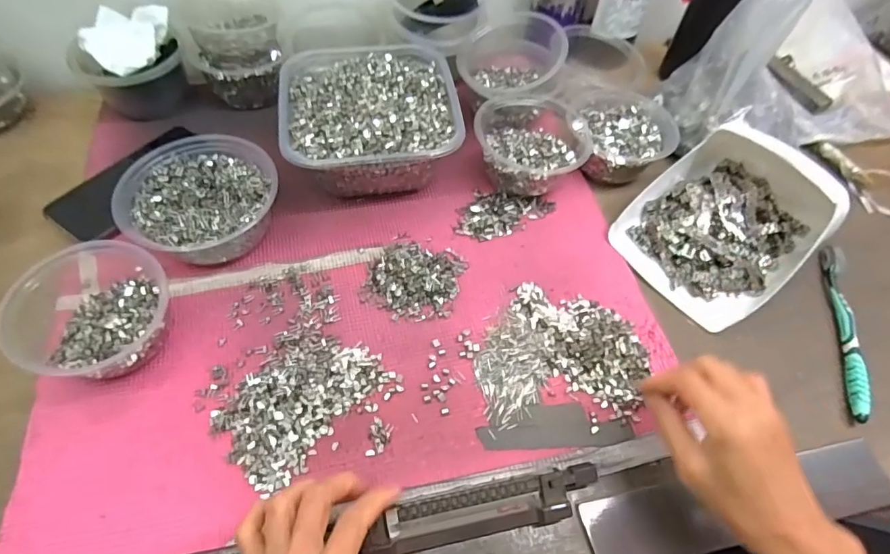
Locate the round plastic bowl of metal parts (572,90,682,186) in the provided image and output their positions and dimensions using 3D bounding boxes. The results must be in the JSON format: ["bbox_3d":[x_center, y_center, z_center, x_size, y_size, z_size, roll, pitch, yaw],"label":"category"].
[{"bbox_3d":[0.194,-0.160,0.544,0.111,0.046,0.118,2,57,-2],"label":"round plastic bowl of metal parts"}]

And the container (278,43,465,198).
[{"bbox_3d":[-0.078,-0.164,0.514,0.170,0.082,0.179,-5,57,-7],"label":"container"}]

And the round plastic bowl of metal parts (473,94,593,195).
[{"bbox_3d":[0.090,-0.143,0.517,0.116,0.064,0.120,2,57,-2],"label":"round plastic bowl of metal parts"}]

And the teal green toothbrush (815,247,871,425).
[{"bbox_3d":[0.373,0.045,0.449,0.014,0.011,0.181,13,57,6],"label":"teal green toothbrush"}]

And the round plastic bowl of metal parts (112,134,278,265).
[{"bbox_3d":[-0.228,-0.069,0.459,0.131,0.056,0.129,2,57,-2],"label":"round plastic bowl of metal parts"}]

